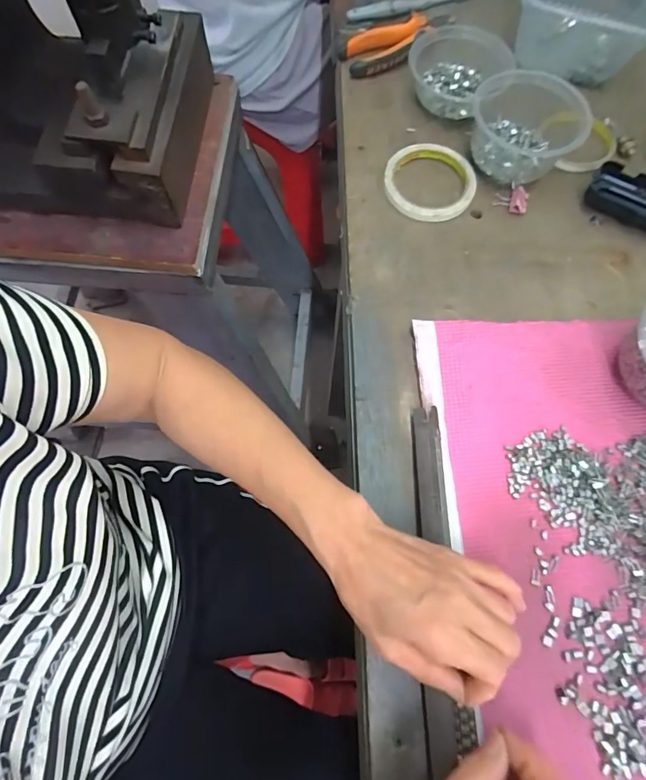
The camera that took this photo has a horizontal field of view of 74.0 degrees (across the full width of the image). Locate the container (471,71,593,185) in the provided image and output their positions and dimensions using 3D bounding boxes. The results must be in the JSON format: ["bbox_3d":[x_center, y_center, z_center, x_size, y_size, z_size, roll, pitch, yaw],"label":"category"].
[{"bbox_3d":[0.221,-0.291,0.463,0.118,0.051,0.137,27,73,10],"label":"container"}]

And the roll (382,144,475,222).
[{"bbox_3d":[0.115,-0.225,0.462,0.096,0.008,0.101,0,70,1],"label":"roll"}]

